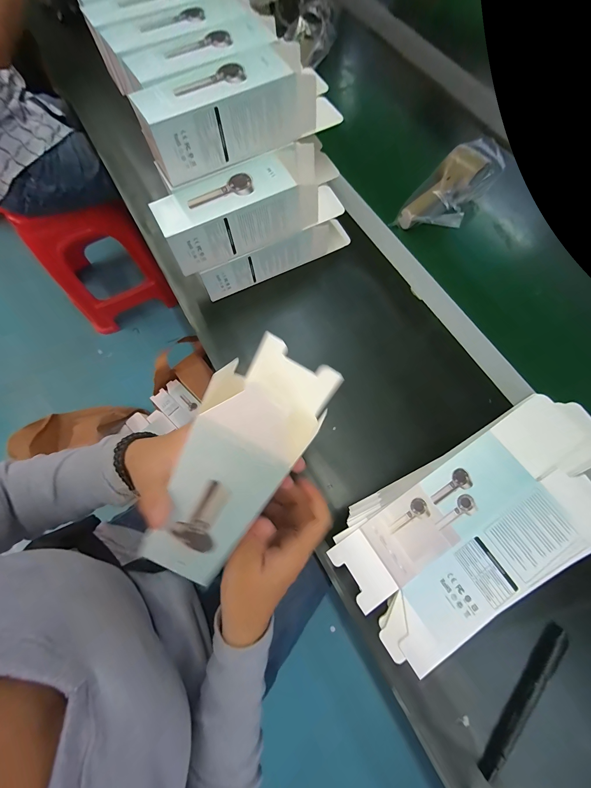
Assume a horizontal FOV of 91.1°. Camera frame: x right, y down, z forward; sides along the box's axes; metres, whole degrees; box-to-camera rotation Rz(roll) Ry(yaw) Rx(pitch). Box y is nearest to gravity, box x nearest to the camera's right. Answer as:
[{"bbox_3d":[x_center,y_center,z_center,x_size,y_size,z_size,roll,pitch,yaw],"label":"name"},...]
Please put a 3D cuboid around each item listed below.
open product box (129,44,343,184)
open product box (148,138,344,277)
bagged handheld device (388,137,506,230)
[{"bbox_3d":[-0.060,-0.317,0.321,0.224,0.064,0.063,-29,72,-11],"label":"open product box"},{"bbox_3d":[-0.043,-0.233,0.358,0.246,0.061,0.074,-29,72,-11],"label":"open product box"},{"bbox_3d":[0.241,-0.309,0.452,0.183,0.044,0.084,-40,74,-1],"label":"bagged handheld device"}]

